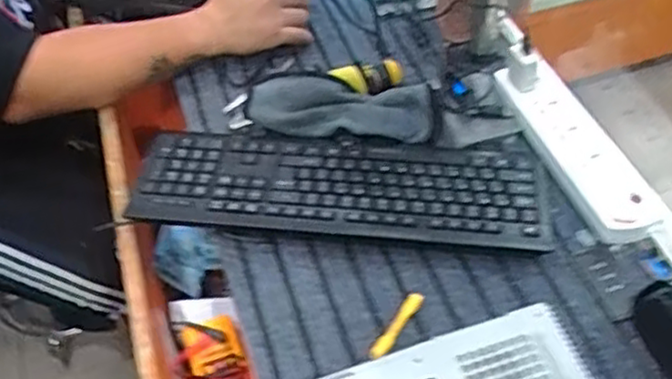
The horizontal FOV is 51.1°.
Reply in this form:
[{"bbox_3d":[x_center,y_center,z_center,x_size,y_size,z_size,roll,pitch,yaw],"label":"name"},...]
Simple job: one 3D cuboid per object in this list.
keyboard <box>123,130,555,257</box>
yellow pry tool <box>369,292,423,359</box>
[{"bbox_3d":[0.004,-0.008,0.768,0.438,0.027,0.137,3,50,6],"label":"keyboard"},{"bbox_3d":[0.058,0.128,0.666,0.015,0.009,0.080,27,56,24],"label":"yellow pry tool"}]

